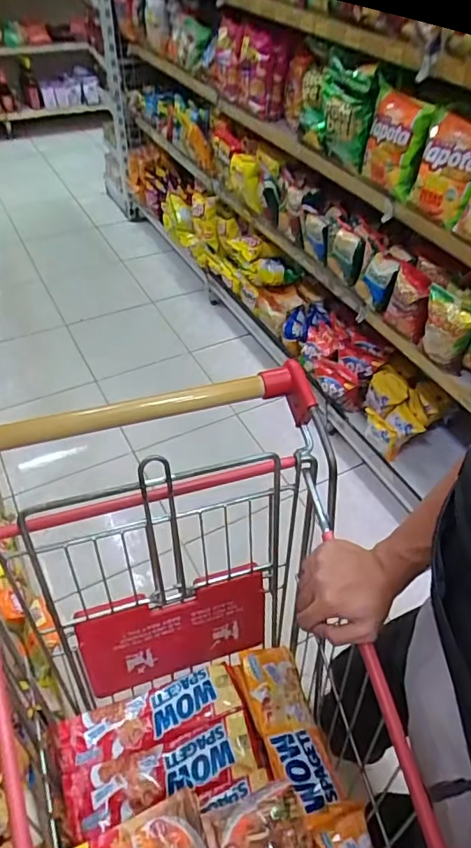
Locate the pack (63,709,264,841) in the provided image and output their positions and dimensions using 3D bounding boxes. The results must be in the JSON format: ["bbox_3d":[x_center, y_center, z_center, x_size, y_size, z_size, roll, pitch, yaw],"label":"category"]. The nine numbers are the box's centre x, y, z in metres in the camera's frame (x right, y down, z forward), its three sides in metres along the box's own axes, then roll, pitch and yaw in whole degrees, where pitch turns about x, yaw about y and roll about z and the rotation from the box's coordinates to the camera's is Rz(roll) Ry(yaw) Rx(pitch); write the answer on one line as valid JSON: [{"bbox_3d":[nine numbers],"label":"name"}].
[{"bbox_3d":[-0.092,0.457,0.678,0.245,0.017,0.075,-13,49,-15],"label":"pack"}]

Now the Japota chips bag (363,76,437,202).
[{"bbox_3d":[0.375,-0.669,1.216,0.060,0.194,0.158,-19,51,-20],"label":"Japota chips bag"}]

